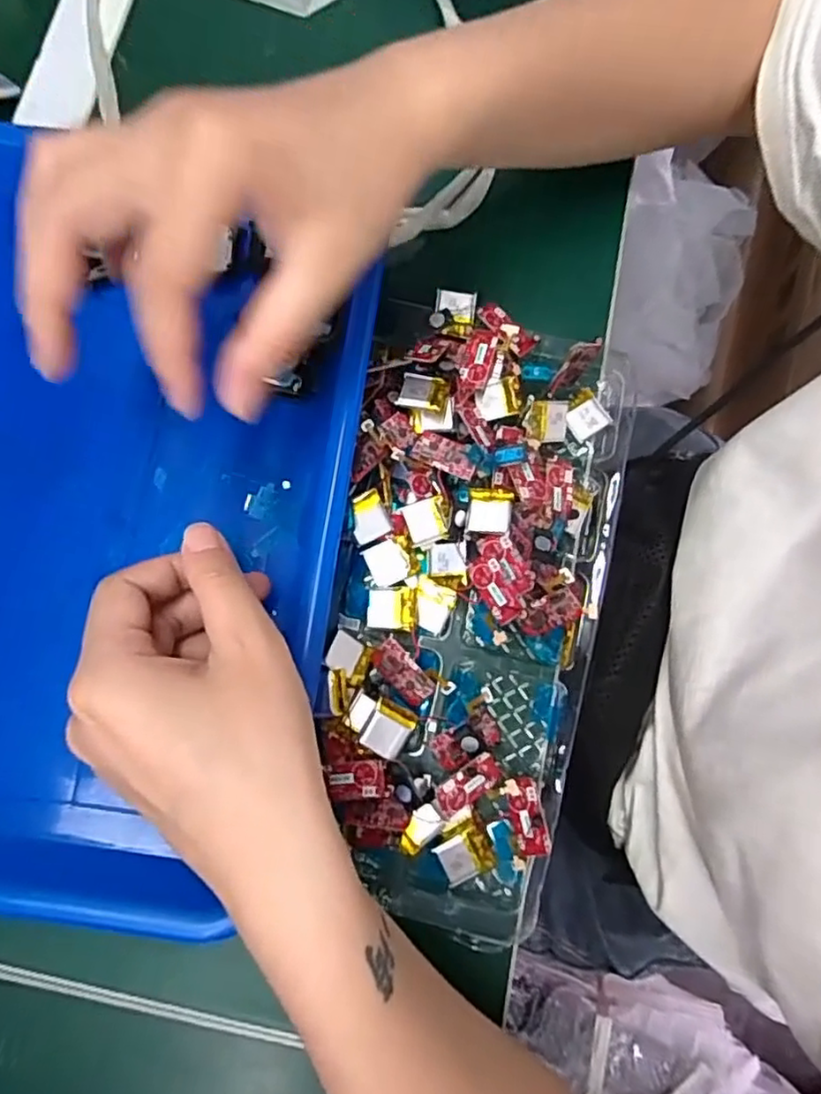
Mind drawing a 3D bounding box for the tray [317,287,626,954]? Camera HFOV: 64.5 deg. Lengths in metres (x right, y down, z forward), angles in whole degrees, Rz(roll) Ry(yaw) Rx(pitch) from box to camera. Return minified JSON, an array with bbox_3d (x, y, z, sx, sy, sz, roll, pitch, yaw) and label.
[{"bbox_3d":[0.027,0.018,0.283,0.115,0.034,0.265,8,78,3],"label":"tray"}]

